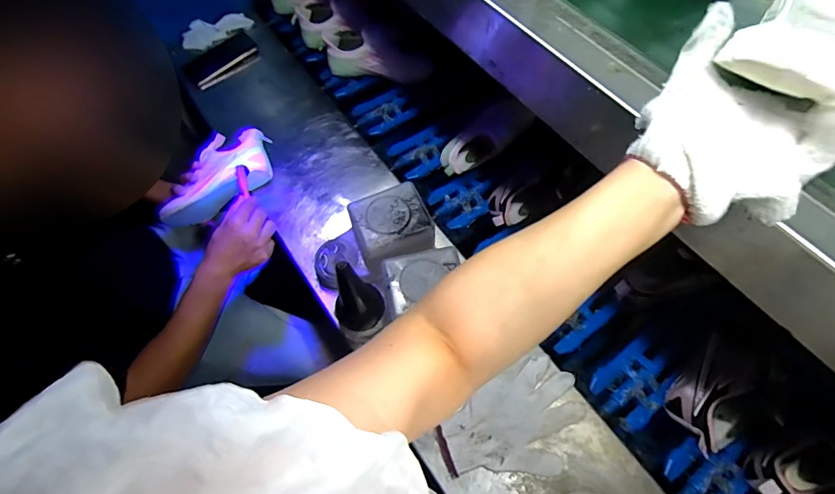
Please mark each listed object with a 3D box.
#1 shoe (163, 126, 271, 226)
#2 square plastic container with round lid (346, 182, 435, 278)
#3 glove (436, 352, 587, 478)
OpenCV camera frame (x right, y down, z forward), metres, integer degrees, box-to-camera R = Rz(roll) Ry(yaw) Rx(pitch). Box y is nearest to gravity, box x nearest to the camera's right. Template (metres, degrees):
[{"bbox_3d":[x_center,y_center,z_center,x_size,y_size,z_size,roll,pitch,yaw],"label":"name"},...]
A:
[{"bbox_3d":[-0.363,-0.123,0.760,0.235,0.074,0.129,-39,67,9],"label":"shoe"},{"bbox_3d":[-0.040,-0.028,0.651,0.113,0.072,0.106,-24,65,-10],"label":"square plastic container with round lid"},{"bbox_3d":[0.136,0.249,0.574,0.202,0.027,0.133,-27,66,-11],"label":"glove"}]

